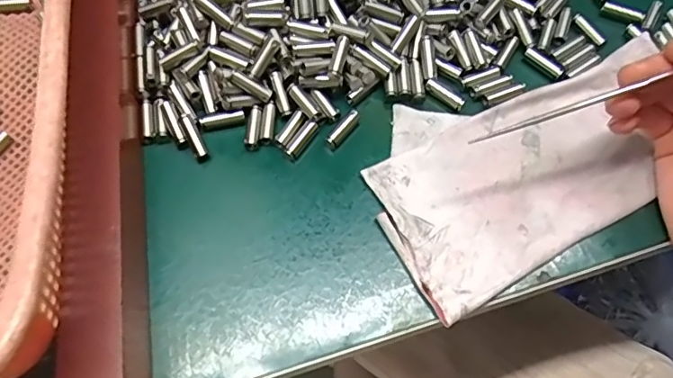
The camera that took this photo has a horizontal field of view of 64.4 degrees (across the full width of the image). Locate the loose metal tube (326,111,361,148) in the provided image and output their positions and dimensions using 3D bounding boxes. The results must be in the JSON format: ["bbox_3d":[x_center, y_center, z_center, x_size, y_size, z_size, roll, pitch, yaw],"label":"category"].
[{"bbox_3d":[0.004,-0.032,0.293,0.007,0.008,0.025,34,69,13],"label":"loose metal tube"}]

